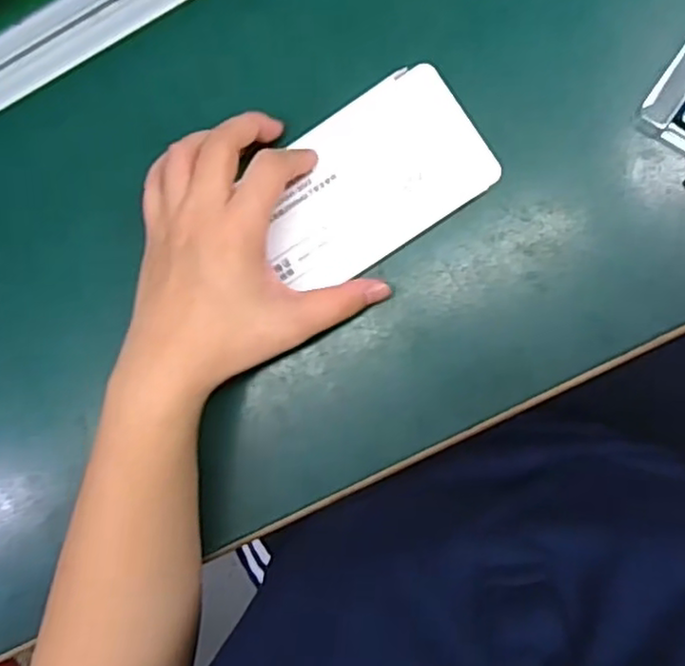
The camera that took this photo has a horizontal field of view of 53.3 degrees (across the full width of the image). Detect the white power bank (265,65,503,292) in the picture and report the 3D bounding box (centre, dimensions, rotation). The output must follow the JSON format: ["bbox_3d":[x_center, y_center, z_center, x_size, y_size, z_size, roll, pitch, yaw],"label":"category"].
[{"bbox_3d":[0.014,-0.085,0.382,0.131,0.014,0.080,-33,87,7],"label":"white power bank"}]

